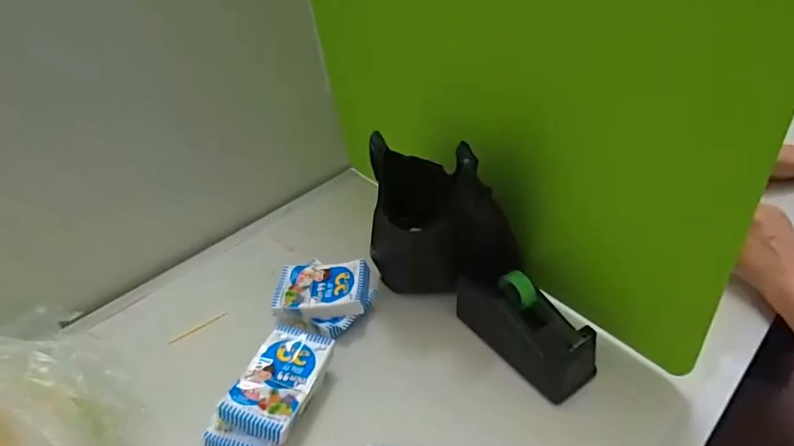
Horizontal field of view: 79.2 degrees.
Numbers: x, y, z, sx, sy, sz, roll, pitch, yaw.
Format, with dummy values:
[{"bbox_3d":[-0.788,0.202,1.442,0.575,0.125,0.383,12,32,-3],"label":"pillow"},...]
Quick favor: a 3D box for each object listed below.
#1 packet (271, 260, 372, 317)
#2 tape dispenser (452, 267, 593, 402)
[{"bbox_3d":[-0.089,0.078,0.574,0.110,0.015,0.071,-3,43,8],"label":"packet"},{"bbox_3d":[0.128,0.110,0.501,0.049,0.088,0.148,-30,43,-28],"label":"tape dispenser"}]

